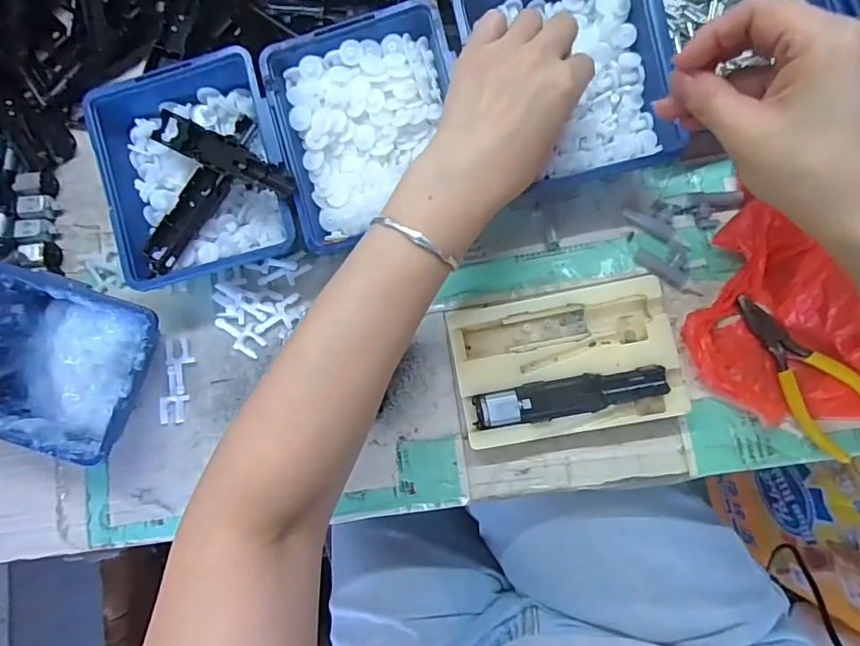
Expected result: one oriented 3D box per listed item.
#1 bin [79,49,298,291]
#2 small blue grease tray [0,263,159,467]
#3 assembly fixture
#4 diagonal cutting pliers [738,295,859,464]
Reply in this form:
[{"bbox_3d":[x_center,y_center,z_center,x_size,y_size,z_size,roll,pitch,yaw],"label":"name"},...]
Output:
[{"bbox_3d":[-0.156,-0.105,0.357,0.127,0.054,0.146,-14,81,6],"label":"bin"},{"bbox_3d":[-0.255,0.028,0.353,0.123,0.058,0.110,18,86,10],"label":"small blue grease tray"},{"bbox_3d":[0.087,0.025,0.328,0.136,0.028,0.090,-11,80,5],"label":"assembly fixture"},{"bbox_3d":[0.235,0.032,0.319,0.048,0.007,0.111,-40,79,0],"label":"diagonal cutting pliers"}]

